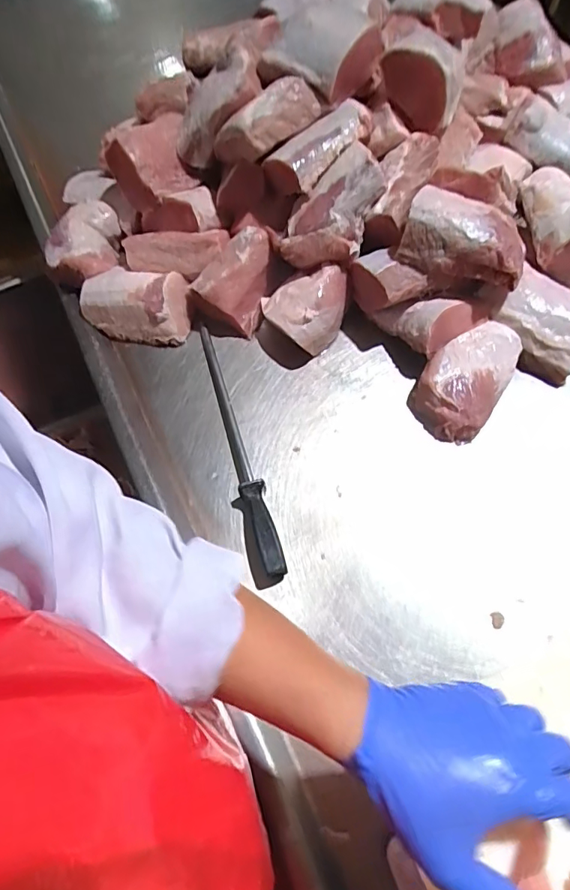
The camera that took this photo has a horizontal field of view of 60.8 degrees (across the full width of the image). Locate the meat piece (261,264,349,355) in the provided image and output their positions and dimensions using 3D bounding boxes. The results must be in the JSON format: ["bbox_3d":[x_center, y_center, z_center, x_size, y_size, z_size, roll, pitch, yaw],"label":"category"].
[{"bbox_3d":[0.037,-0.195,0.731,0.131,0.071,0.113,-12,64,-2],"label":"meat piece"}]

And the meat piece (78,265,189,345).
[{"bbox_3d":[-0.232,-0.216,0.764,0.164,0.068,0.097,4,64,6],"label":"meat piece"}]

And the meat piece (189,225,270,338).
[{"bbox_3d":[-0.078,-0.251,0.756,0.110,0.079,0.148,12,66,9],"label":"meat piece"}]

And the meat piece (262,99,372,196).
[{"bbox_3d":[0.055,-0.439,0.711,0.078,0.047,0.168,39,72,20],"label":"meat piece"}]

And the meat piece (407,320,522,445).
[{"bbox_3d":[0.256,-0.096,0.686,0.106,0.050,0.185,31,70,17],"label":"meat piece"}]

